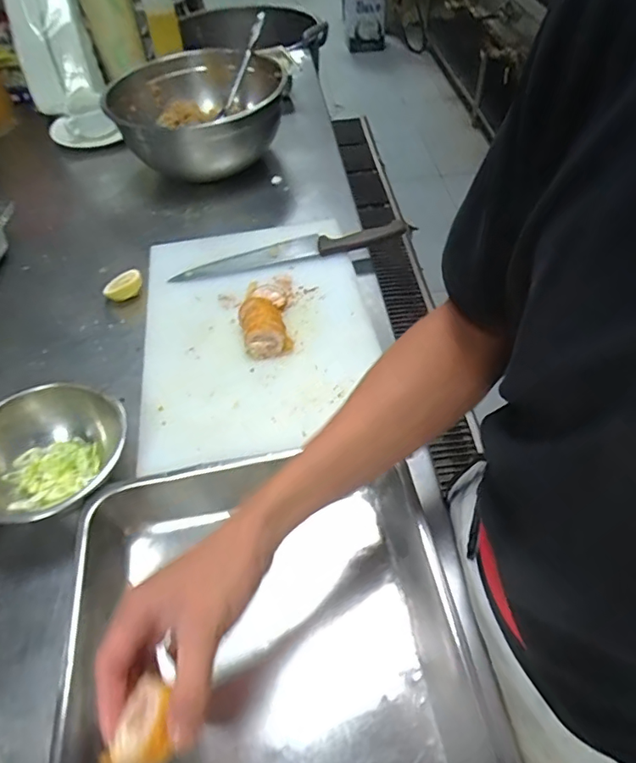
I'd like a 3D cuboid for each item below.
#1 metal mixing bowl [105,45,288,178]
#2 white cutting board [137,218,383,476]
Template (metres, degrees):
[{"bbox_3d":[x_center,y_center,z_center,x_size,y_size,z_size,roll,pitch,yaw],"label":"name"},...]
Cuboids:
[{"bbox_3d":[-0.227,-0.491,0.983,0.316,0.134,0.317,-2,50,3],"label":"metal mixing bowl"},{"bbox_3d":[-0.090,-0.085,0.727,0.309,0.026,0.434,-11,50,-4],"label":"white cutting board"}]

